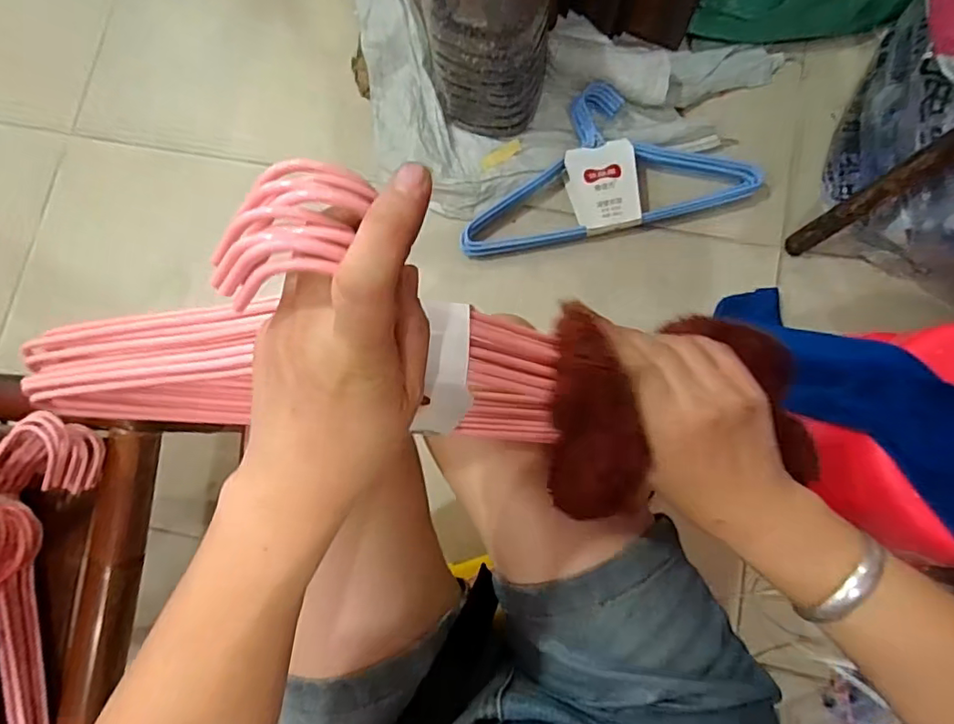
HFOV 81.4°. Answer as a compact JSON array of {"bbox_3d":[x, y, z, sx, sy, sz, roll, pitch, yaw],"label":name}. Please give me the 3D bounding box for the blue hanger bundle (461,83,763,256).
[{"bbox_3d":[0.187,-0.310,0.858,0.440,0.047,0.224,-9,81,3],"label":"blue hanger bundle"}]

